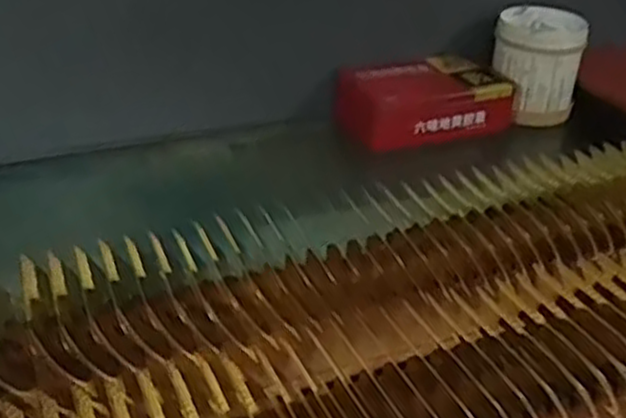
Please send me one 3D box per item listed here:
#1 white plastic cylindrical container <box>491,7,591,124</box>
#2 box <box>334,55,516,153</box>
[{"bbox_3d":[0.241,-0.161,0.851,0.093,0.102,0.099,10,32,12],"label":"white plastic cylindrical container"},{"bbox_3d":[0.119,-0.115,0.820,0.172,0.057,0.112,-14,35,-26],"label":"box"}]

